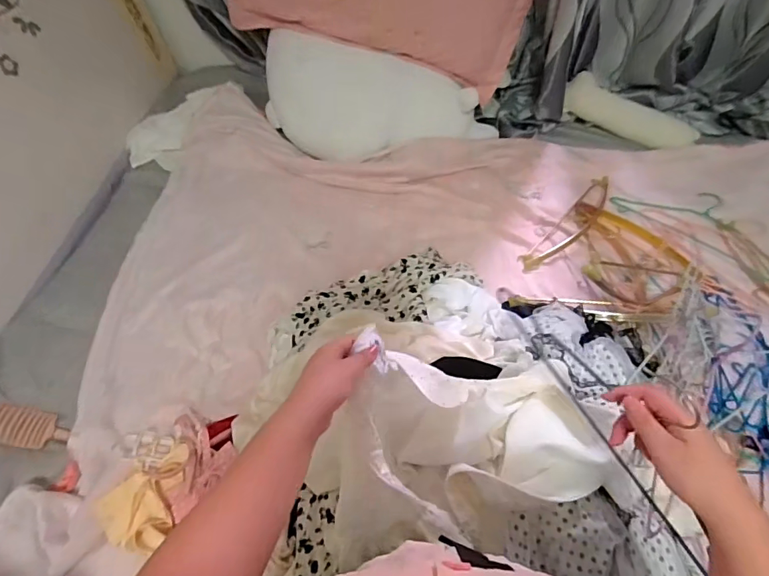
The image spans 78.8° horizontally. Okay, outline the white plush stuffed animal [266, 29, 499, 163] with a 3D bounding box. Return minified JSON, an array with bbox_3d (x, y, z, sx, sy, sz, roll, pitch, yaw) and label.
[{"bbox_3d":[0.002,-0.492,1.273,0.636,0.256,0.177,5,56,-9],"label":"white plush stuffed animal"}]

